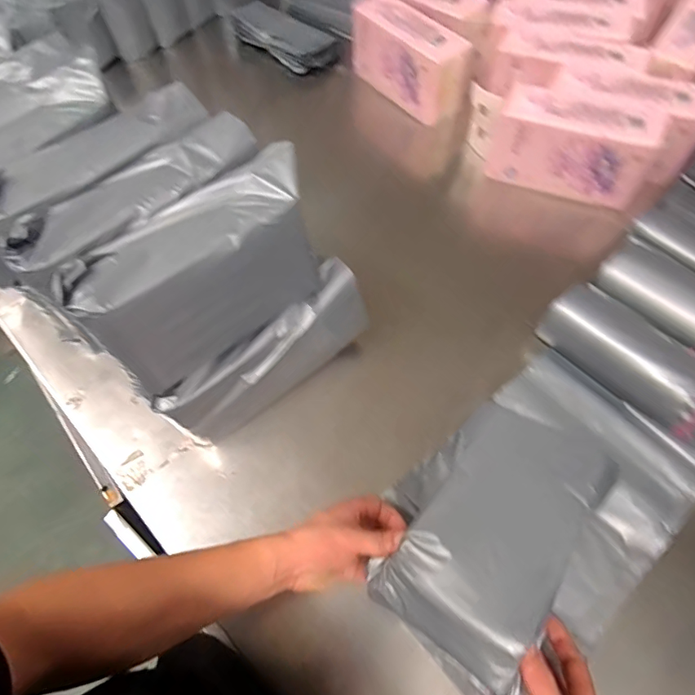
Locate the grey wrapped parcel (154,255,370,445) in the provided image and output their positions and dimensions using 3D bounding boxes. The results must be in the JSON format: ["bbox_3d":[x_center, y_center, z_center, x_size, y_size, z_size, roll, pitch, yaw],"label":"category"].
[{"bbox_3d":[-0.091,0.022,0.603,0.268,0.142,0.058,-42,69,-18],"label":"grey wrapped parcel"}]

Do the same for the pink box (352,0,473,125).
[{"bbox_3d":[0.119,-0.565,0.930,0.090,0.125,0.247,-36,67,-16],"label":"pink box"}]

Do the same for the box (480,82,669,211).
[{"bbox_3d":[0.379,-0.347,0.807,0.242,0.129,0.109,20,65,11],"label":"box"}]

